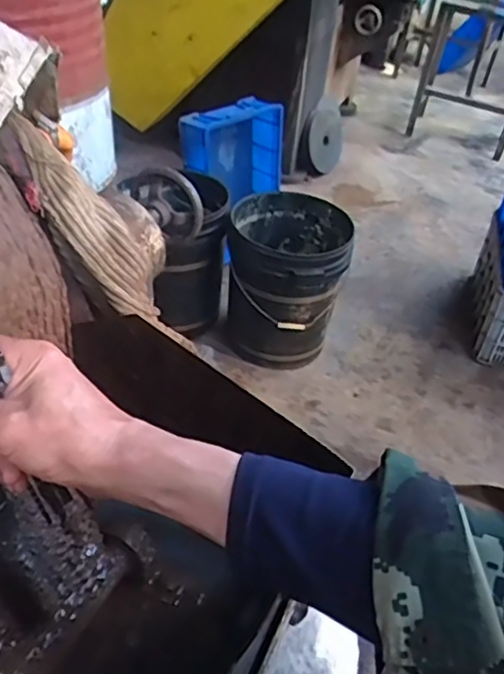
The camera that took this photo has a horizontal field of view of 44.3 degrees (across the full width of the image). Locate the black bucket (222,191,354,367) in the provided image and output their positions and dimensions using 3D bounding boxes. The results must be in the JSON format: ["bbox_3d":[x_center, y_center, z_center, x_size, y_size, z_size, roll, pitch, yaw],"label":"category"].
[{"bbox_3d":[0.090,-0.156,1.855,0.341,0.408,0.359,4,40,-3],"label":"black bucket"}]

